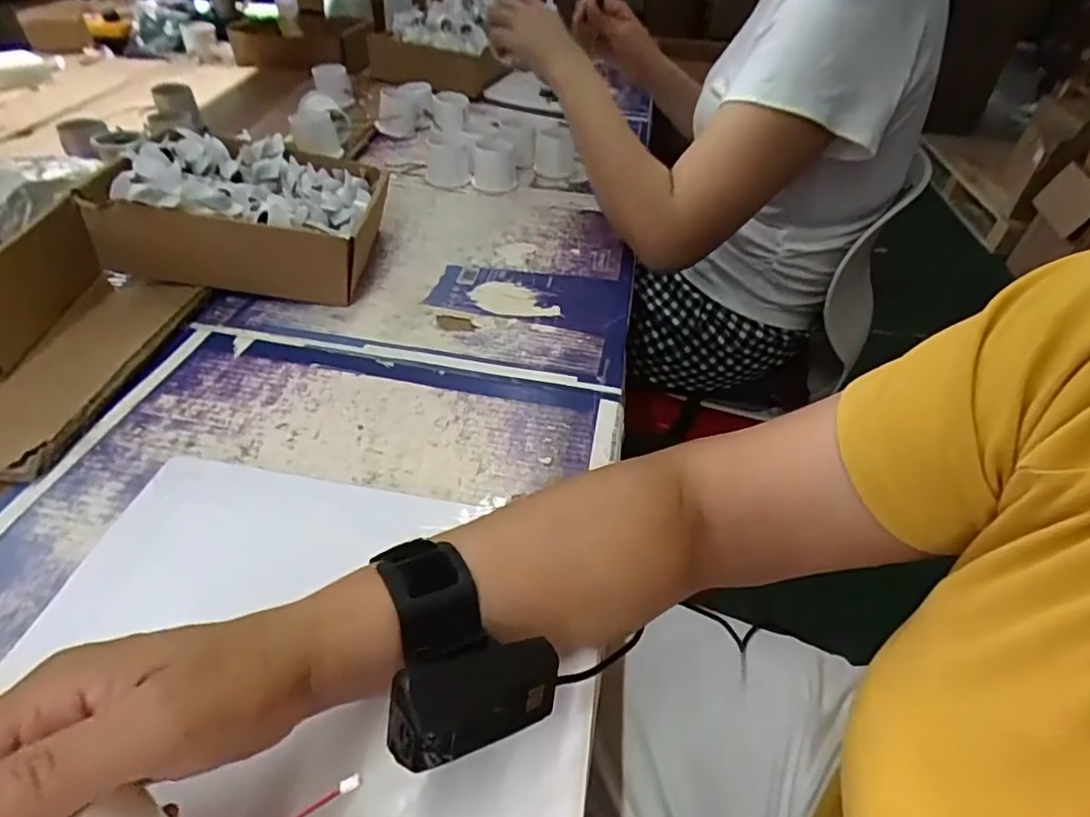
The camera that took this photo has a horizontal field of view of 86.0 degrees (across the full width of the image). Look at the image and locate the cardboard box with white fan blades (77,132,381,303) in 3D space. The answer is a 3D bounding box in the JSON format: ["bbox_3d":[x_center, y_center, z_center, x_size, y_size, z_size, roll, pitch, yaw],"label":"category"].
[{"bbox_3d":[-0.267,-0.188,0.553,0.203,0.096,0.190,2,43,-4],"label":"cardboard box with white fan blades"}]

